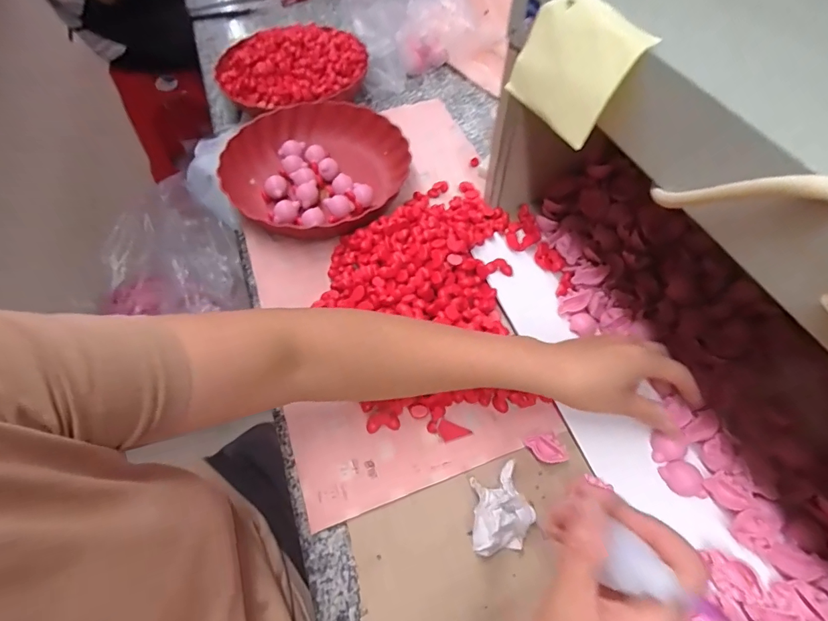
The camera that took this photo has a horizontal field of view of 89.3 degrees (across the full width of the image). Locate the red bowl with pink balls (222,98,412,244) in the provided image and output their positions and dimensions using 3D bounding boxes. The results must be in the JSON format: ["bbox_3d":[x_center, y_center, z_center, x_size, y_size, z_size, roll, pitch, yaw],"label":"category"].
[{"bbox_3d":[-0.130,-0.191,0.564,0.234,0.048,0.236,-1,57,1],"label":"red bowl with pink balls"}]

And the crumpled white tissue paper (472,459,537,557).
[{"bbox_3d":[0.071,0.167,0.354,0.053,0.019,0.063,-10,58,-4],"label":"crumpled white tissue paper"}]

